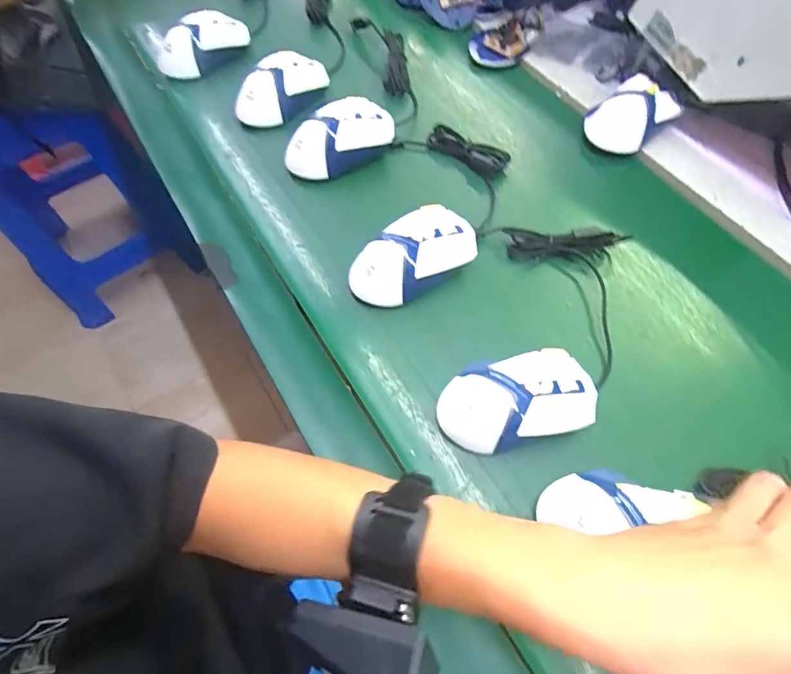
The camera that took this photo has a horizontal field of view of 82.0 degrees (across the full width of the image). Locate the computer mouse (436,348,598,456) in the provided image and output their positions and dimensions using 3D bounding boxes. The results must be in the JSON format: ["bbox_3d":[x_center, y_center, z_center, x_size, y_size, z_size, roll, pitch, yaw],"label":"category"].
[{"bbox_3d":[0.097,0.051,0.354,0.123,0.036,0.070,-11,70,-8],"label":"computer mouse"}]

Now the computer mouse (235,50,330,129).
[{"bbox_3d":[-0.133,-0.296,0.547,0.069,0.044,0.122,35,71,10],"label":"computer mouse"}]

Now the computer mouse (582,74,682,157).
[{"bbox_3d":[0.260,-0.248,0.507,0.101,0.040,0.073,-35,75,-15],"label":"computer mouse"}]

